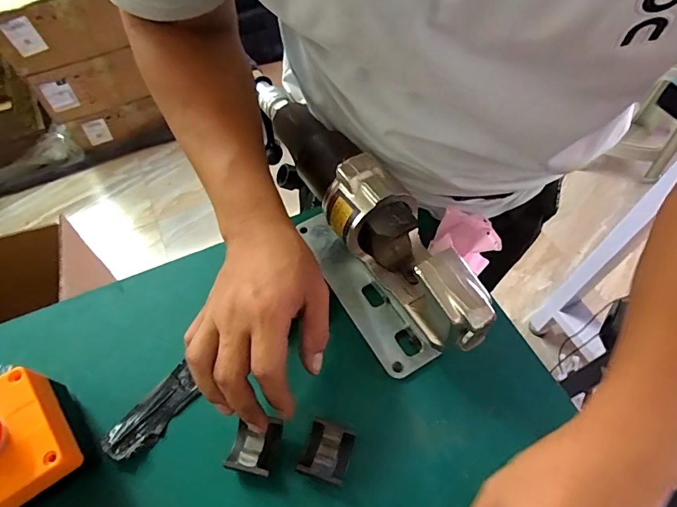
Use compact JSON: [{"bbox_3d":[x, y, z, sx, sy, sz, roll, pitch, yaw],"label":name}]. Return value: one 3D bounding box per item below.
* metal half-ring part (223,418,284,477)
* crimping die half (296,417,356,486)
[{"bbox_3d":[-0.064,0.145,0.323,0.034,0.014,0.041,12,56,6],"label":"metal half-ring part"},{"bbox_3d":[-0.009,0.151,0.323,0.035,0.020,0.038,17,58,10],"label":"crimping die half"}]

